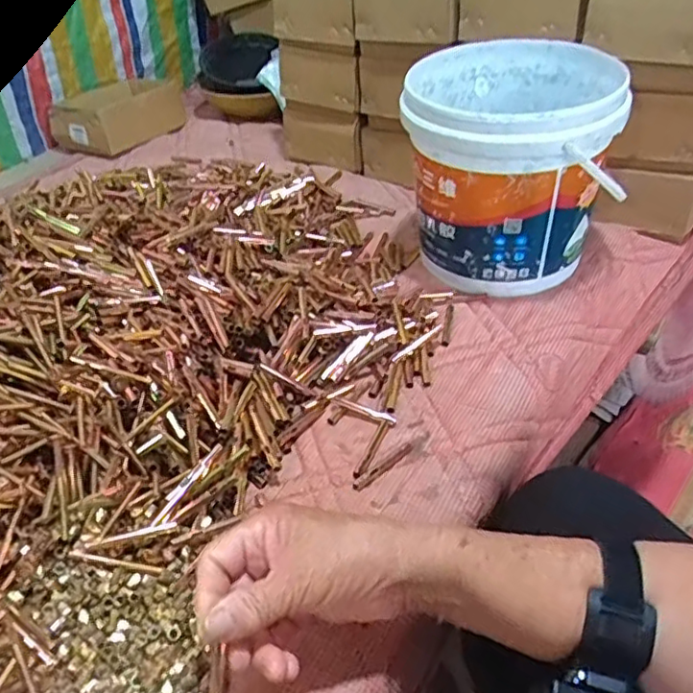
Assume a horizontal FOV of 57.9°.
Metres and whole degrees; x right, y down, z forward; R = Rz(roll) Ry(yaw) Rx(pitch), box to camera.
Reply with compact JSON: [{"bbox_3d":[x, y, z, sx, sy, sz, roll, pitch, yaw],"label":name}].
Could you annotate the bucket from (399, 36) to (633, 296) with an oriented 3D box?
[{"bbox_3d":[0.166,-0.187,0.669,0.196,0.210,0.201,4,39,8],"label":"bucket"}]

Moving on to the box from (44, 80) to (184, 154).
[{"bbox_3d":[-0.380,-0.403,1.059,0.145,0.076,0.202,22,45,28],"label":"box"}]

